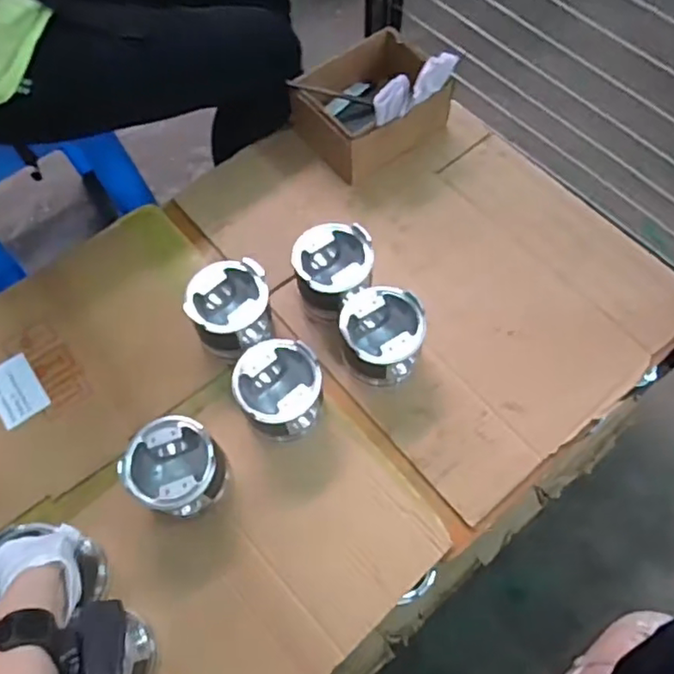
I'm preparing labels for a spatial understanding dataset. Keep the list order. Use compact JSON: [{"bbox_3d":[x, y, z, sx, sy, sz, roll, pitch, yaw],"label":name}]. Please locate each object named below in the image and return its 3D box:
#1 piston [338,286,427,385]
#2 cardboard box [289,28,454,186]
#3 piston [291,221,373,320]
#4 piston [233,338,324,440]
[{"bbox_3d":[0.054,0.000,0.750,0.099,0.099,0.103,0,65,1],"label":"piston"},{"bbox_3d":[0.058,-0.353,0.923,0.216,0.091,0.163,-33,69,-13],"label":"cardboard box"},{"bbox_3d":[-0.002,-0.078,0.795,0.101,0.100,0.115,-13,66,-5],"label":"piston"},{"bbox_3d":[-0.067,0.066,0.721,0.096,0.103,0.101,0,65,1],"label":"piston"}]

